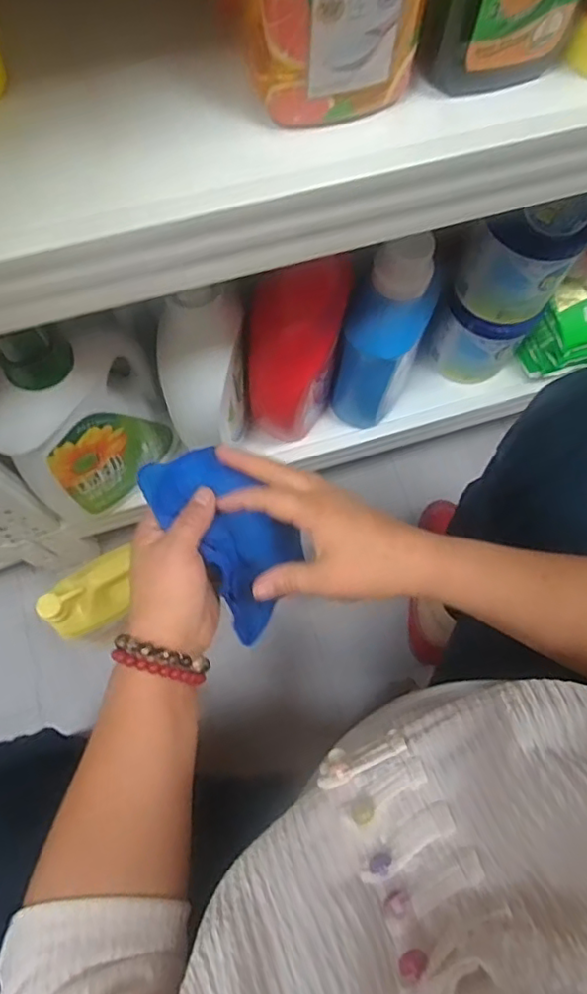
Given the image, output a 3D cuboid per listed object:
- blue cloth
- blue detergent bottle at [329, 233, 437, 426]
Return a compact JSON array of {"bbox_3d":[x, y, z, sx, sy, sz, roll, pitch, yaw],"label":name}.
[{"bbox_3d":[-0.042,0.031,0.449,0.078,0.031,0.154,-36,107,-12],"label":"blue cloth"},{"bbox_3d":[0.101,-0.173,0.672,0.082,0.256,0.086,21,73,4],"label":"blue detergent bottle"}]

